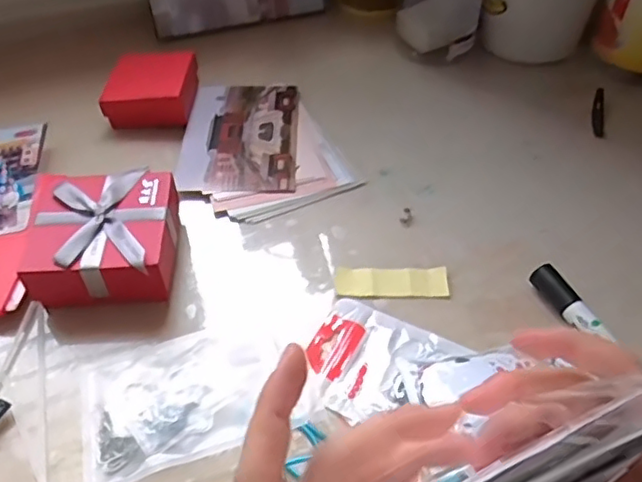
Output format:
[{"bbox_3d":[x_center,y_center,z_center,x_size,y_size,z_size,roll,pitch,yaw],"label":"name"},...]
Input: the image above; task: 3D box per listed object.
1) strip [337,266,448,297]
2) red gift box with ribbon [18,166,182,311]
[{"bbox_3d":[0.051,0.029,0.435,0.079,0.005,0.024,2,49,2],"label":"strip"},{"bbox_3d":[-0.153,-0.002,0.430,0.097,0.050,0.096,-6,49,-5],"label":"red gift box with ribbon"}]

